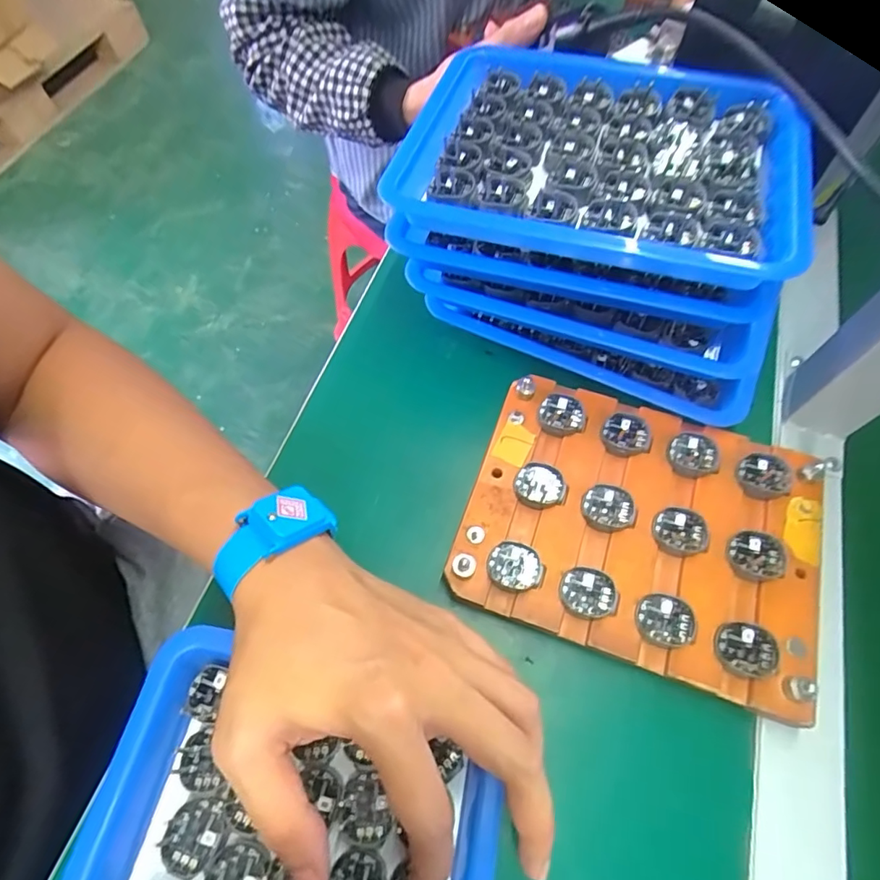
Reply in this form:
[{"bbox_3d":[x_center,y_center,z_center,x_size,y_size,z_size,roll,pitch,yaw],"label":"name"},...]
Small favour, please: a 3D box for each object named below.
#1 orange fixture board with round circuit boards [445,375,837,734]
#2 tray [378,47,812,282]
[{"bbox_3d":[0.112,0.045,0.289,0.185,0.014,0.145,18,65,9],"label":"orange fixture board with round circuit boards"},{"bbox_3d":[0.086,-0.175,0.304,0.219,0.035,0.190,12,62,4],"label":"tray"}]

